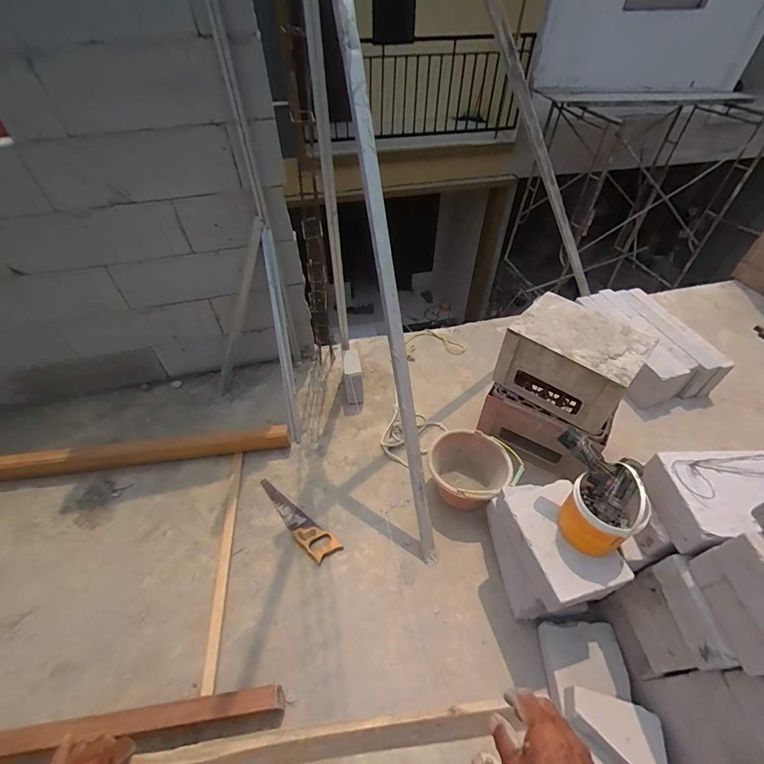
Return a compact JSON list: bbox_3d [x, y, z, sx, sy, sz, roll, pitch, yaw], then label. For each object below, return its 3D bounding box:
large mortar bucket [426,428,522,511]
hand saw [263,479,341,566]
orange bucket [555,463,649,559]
[{"bbox_3d":[0.327,0.341,1.424,0.303,0.203,0.270,24,53,20],"label":"large mortar bucket"},{"bbox_3d":[-0.331,0.503,1.418,0.412,0.016,0.093,32,56,26],"label":"hand saw"},{"bbox_3d":[0.512,0.299,0.900,0.122,0.210,0.154,-29,54,-24],"label":"orange bucket"}]

